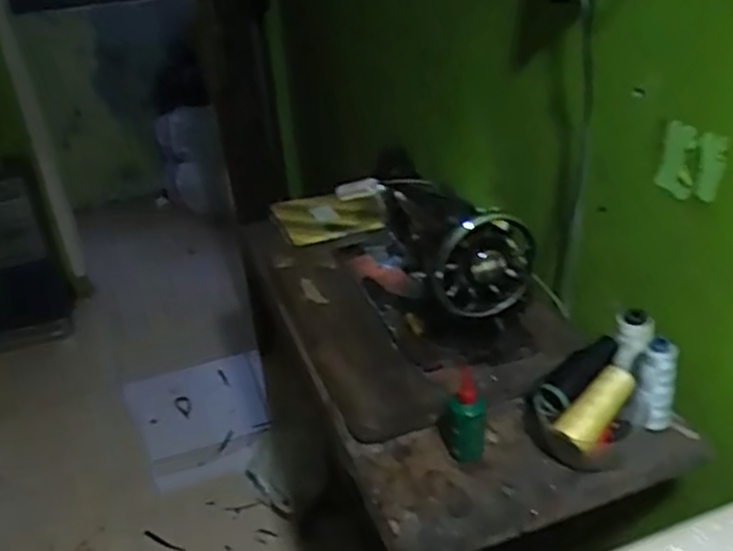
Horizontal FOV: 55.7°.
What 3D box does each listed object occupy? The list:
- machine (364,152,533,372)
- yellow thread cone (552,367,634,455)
[{"bbox_3d":[0.074,-0.042,1.031,0.141,0.220,0.375,-15,31,-17],"label":"machine"},{"bbox_3d":[0.262,0.150,0.788,0.119,0.038,0.040,-41,42,-19],"label":"yellow thread cone"}]

